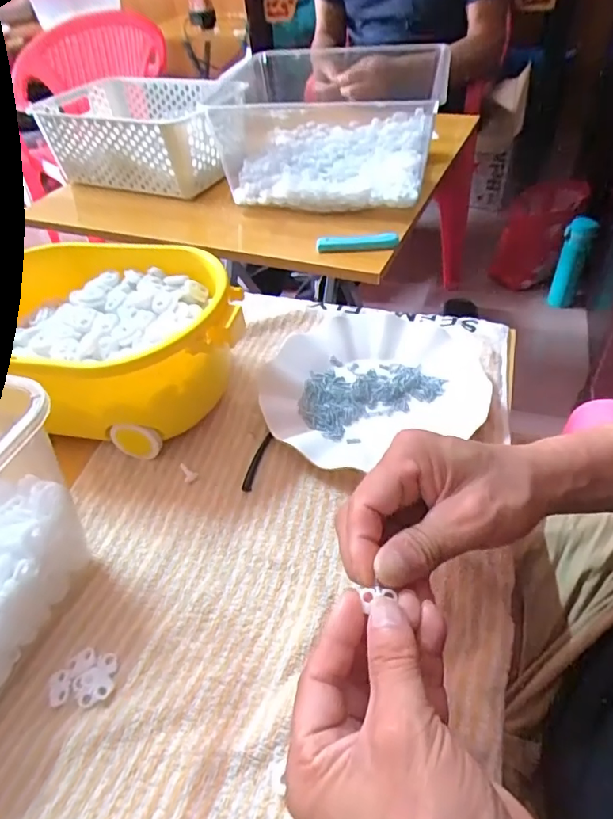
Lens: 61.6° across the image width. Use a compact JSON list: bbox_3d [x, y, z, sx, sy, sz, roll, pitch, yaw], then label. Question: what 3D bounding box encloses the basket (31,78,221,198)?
[{"bbox_3d":[-0.255,-0.443,0.833,0.312,0.111,0.213,19,50,24],"label":"basket"}]

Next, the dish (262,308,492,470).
[{"bbox_3d":[0.055,-0.025,0.438,0.188,0.022,0.158,-22,47,-15],"label":"dish"}]

